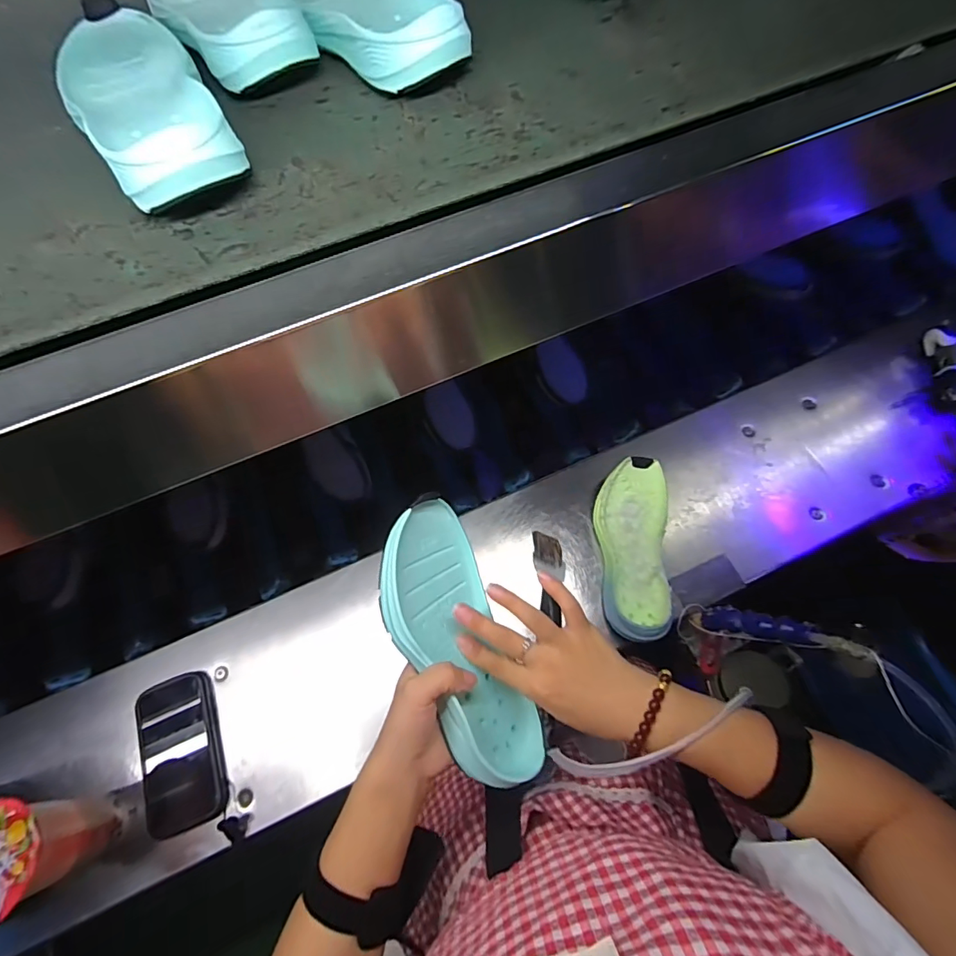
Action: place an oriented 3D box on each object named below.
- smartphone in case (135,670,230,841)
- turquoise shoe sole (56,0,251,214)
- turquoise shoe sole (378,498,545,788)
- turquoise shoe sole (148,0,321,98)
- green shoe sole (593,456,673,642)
[{"bbox_3d":[-0.344,0.313,0.544,0.087,0.013,0.158,-21,67,-6],"label":"smartphone in case"},{"bbox_3d":[-0.226,-0.255,0.316,0.084,0.043,0.241,-28,69,-10],"label":"turquoise shoe sole"},{"bbox_3d":[-0.017,0.132,0.381,0.091,0.038,0.223,-20,87,-44],"label":"turquoise shoe sole"},{"bbox_3d":[-0.205,-0.374,0.368,0.082,0.043,0.229,-32,69,-12],"label":"turquoise shoe sole"},{"bbox_3d":[0.196,0.070,0.606,0.087,0.045,0.222,6,67,4],"label":"green shoe sole"}]

